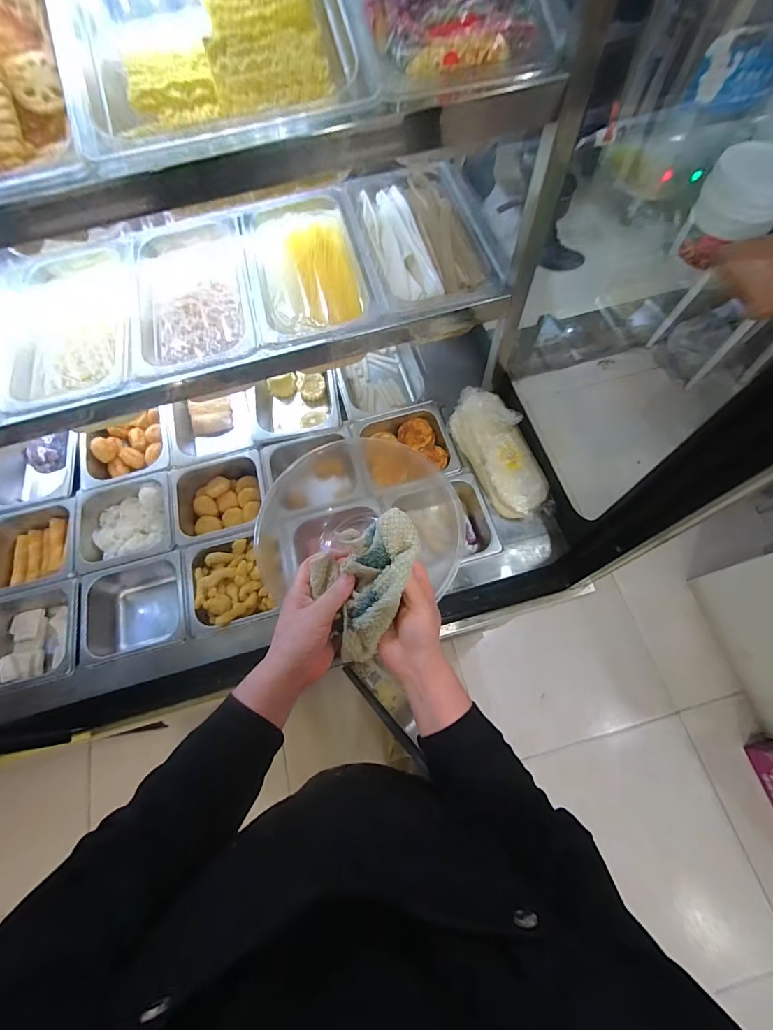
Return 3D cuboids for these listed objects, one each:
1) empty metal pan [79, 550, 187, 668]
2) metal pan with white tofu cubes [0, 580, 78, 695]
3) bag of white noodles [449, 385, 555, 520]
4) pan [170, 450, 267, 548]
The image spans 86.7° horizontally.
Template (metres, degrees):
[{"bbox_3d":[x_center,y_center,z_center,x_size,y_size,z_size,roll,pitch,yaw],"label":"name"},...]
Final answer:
[{"bbox_3d":[-0.421,0.164,0.717,0.175,0.083,0.162,-13,69,-2],"label":"empty metal pan"},{"bbox_3d":[-0.595,0.210,0.698,0.180,0.078,0.160,-13,69,-2],"label":"metal pan with white tofu cubes"},{"bbox_3d":[0.194,-0.109,0.708,0.096,0.075,0.252,-22,70,-5],"label":"bag of white noodles"},{"bbox_3d":[-0.304,-0.024,0.776,0.169,0.077,0.163,-16,69,-3],"label":"pan"}]

